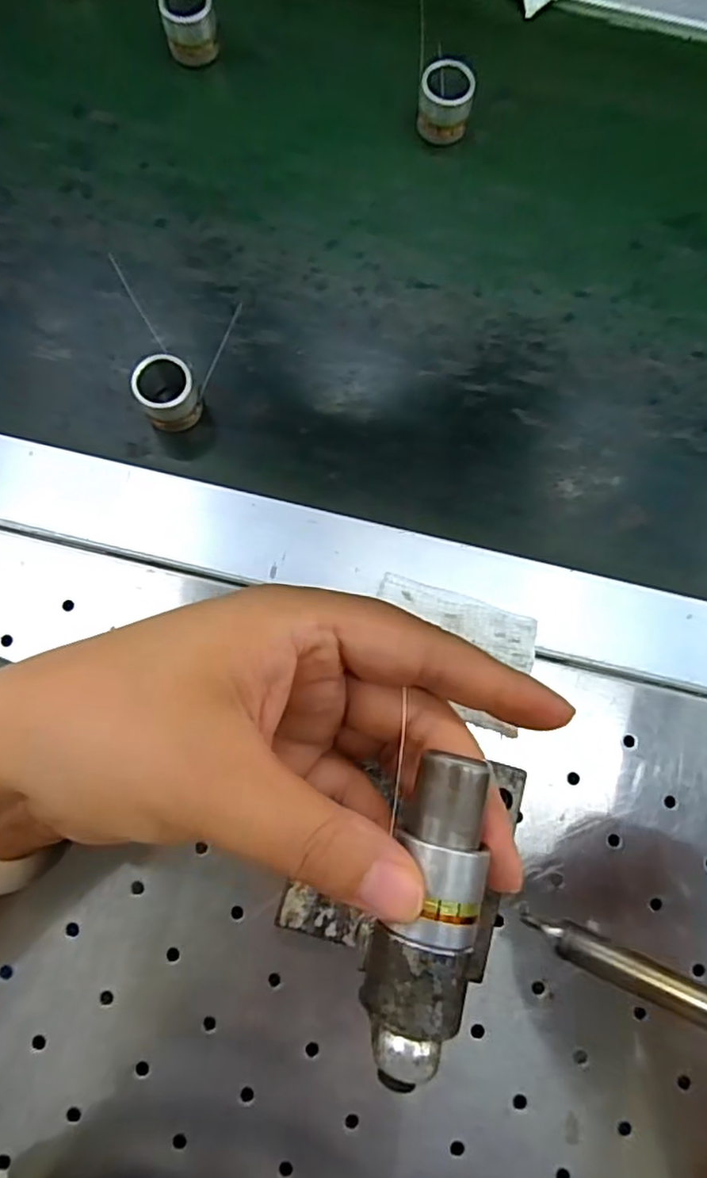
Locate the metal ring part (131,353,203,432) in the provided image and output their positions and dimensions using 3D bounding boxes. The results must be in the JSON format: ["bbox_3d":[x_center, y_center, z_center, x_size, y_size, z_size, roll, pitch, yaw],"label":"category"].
[{"bbox_3d":[-0.080,-0.085,0.275,0.024,0.026,0.024,0,79,-1],"label":"metal ring part"}]

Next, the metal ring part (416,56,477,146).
[{"bbox_3d":[0.044,-0.235,0.303,0.025,0.027,0.022,7,79,0],"label":"metal ring part"}]

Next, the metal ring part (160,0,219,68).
[{"bbox_3d":[-0.080,-0.278,0.311,0.024,0.027,0.019,-6,80,-2],"label":"metal ring part"}]

